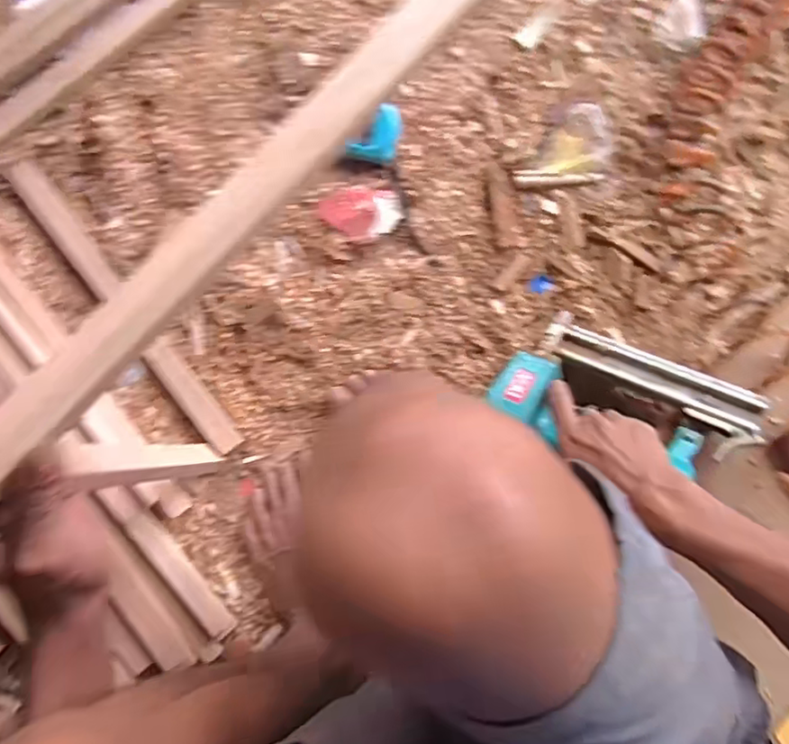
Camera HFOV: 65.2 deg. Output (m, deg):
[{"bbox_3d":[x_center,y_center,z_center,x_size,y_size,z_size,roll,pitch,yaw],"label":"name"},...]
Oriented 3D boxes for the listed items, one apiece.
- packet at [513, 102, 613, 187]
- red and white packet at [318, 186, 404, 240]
[{"bbox_3d":[0.178,-0.240,0.645,0.102,0.014,0.084,-2,89,-6],"label":"packet"},{"bbox_3d":[-0.033,-0.162,0.625,0.081,0.015,0.053,7,88,-6],"label":"red and white packet"}]

